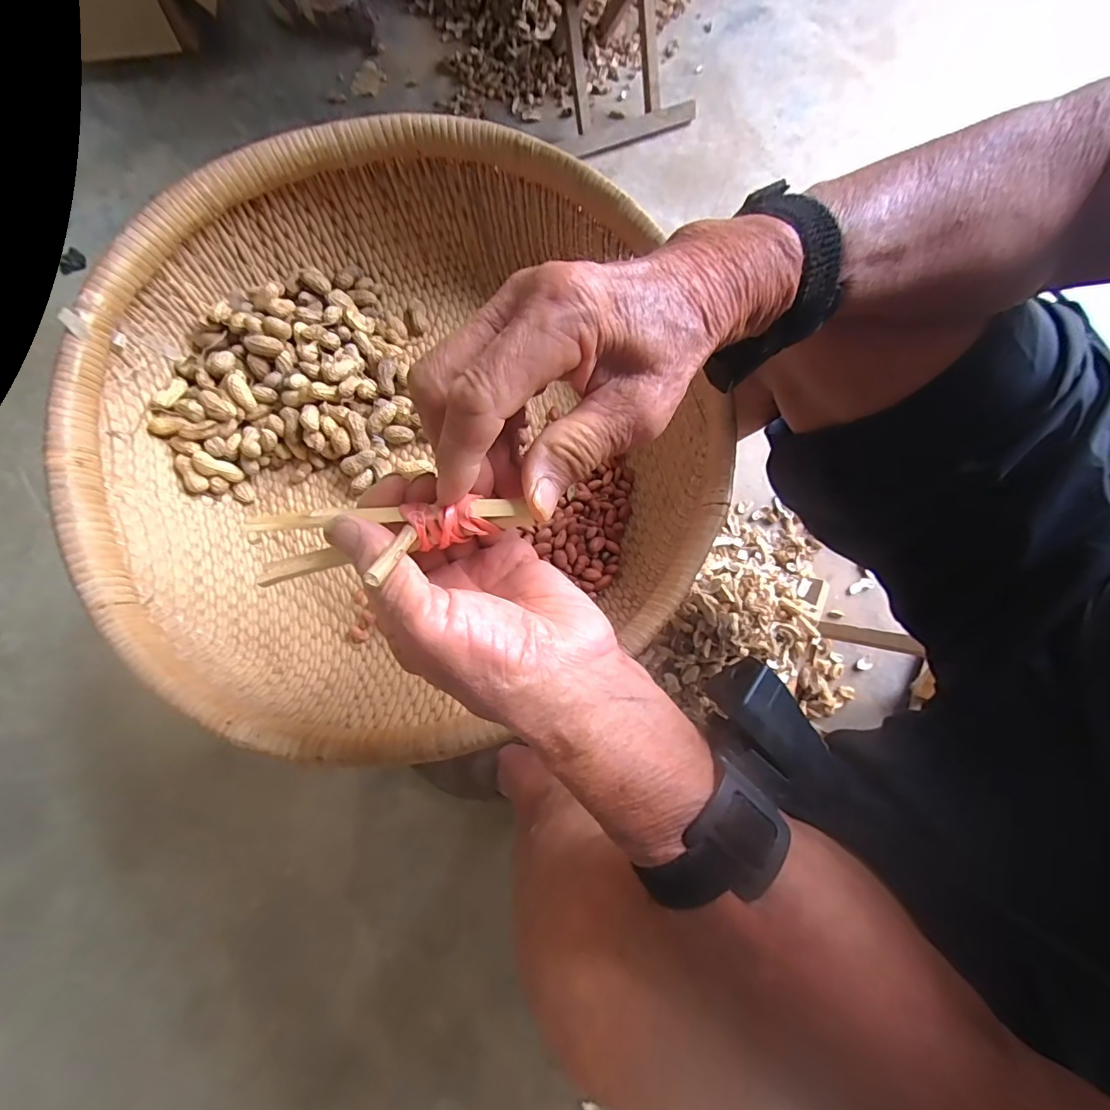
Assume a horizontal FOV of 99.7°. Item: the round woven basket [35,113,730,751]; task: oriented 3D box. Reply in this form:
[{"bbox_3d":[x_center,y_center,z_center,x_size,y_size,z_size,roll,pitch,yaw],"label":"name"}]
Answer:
[{"bbox_3d":[-0.124,-0.110,0.386,0.447,0.118,0.452,0,79,0],"label":"round woven basket"}]

